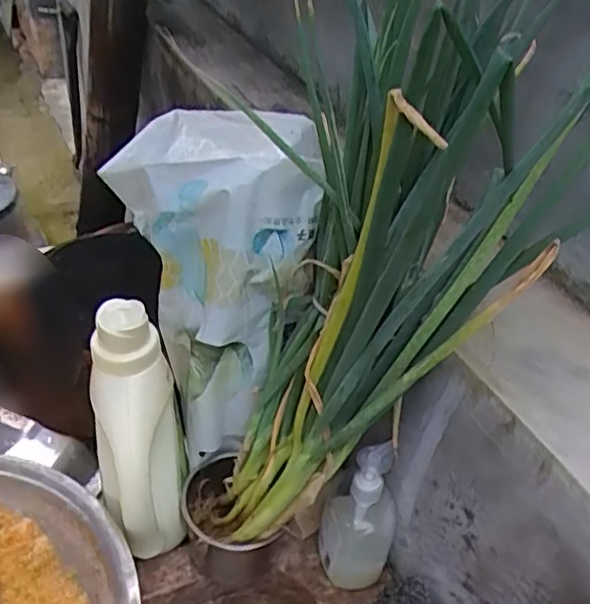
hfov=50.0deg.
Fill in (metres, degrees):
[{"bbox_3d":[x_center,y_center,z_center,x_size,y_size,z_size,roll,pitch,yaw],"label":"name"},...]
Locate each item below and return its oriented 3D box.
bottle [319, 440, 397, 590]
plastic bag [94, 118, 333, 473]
[{"bbox_3d":[0.067,0.216,0.645,0.075,0.157,0.070,16,39,10],"label":"bottle"},{"bbox_3d":[-0.082,-0.015,0.614,0.179,0.319,0.138,2,38,-7],"label":"plastic bag"}]

